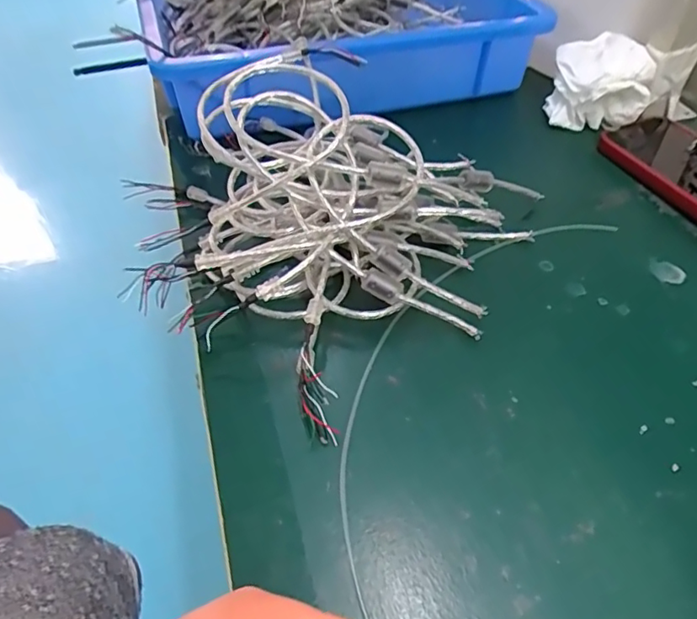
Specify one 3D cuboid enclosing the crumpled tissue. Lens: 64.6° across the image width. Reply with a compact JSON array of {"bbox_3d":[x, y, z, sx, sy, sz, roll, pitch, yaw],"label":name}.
[{"bbox_3d":[0.237,-0.211,0.522,0.085,0.072,0.047,8,50,8],"label":"crumpled tissue"}]

